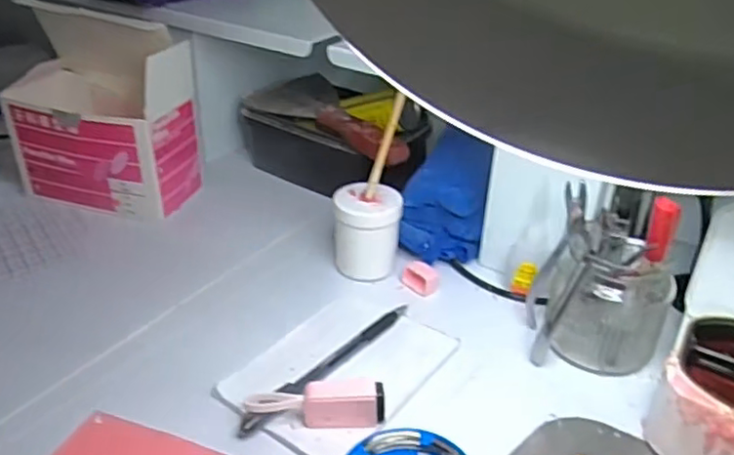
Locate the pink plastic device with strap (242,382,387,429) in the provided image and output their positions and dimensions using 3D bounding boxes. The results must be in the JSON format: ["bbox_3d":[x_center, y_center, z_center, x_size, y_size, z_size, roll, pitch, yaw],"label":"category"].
[{"bbox_3d":[-0.032,0.109,0.395,0.084,0.025,0.020,3,31,0],"label":"pink plastic device with strap"}]

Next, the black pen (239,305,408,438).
[{"bbox_3d":[-0.022,0.091,0.441,0.018,0.011,0.160,28,39,35],"label":"black pen"}]

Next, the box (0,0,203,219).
[{"bbox_3d":[-0.252,-0.103,0.607,0.162,0.165,0.088,12,33,17],"label":"box"}]

